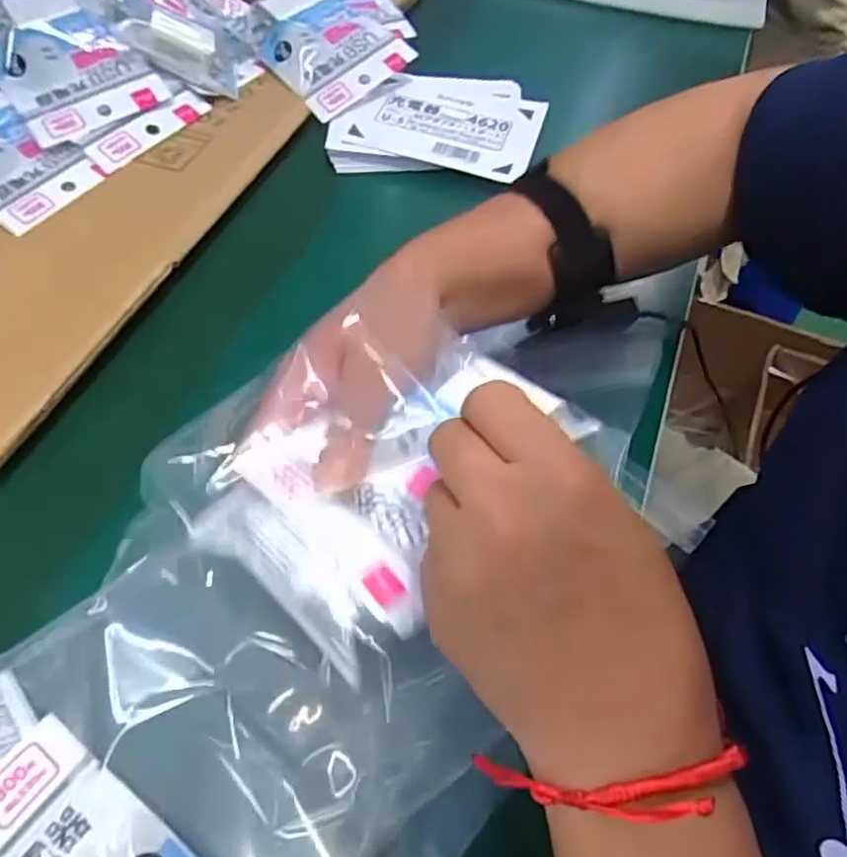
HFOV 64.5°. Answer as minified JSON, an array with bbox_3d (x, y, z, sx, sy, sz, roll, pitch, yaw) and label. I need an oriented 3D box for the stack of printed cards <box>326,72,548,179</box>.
[{"bbox_3d":[0.013,-0.248,0.543,0.159,0.016,0.121,7,59,3],"label":"stack of printed cards"}]

